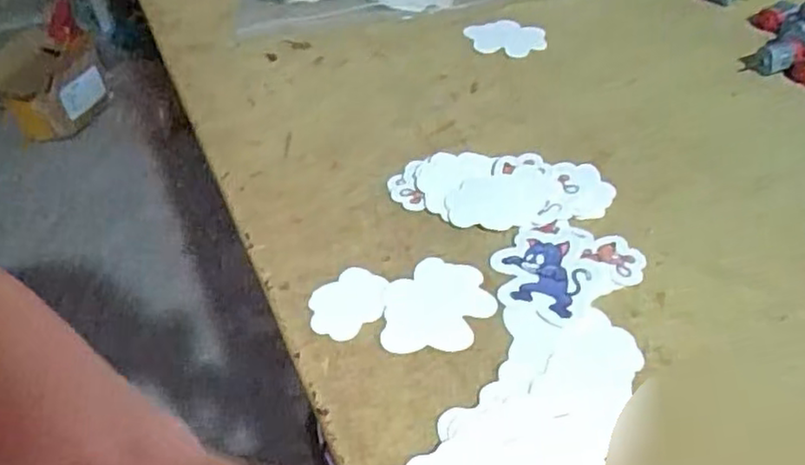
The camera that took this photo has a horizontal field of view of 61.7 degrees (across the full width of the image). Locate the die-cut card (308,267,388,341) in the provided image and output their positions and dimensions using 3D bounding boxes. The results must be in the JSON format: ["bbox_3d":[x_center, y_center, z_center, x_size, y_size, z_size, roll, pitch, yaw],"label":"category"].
[{"bbox_3d":[-0.028,0.035,0.343,0.044,0.004,0.035,-34,52,-28],"label":"die-cut card"}]

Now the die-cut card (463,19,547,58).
[{"bbox_3d":[0.081,-0.152,0.524,0.055,0.004,0.054,-24,51,-20],"label":"die-cut card"}]

